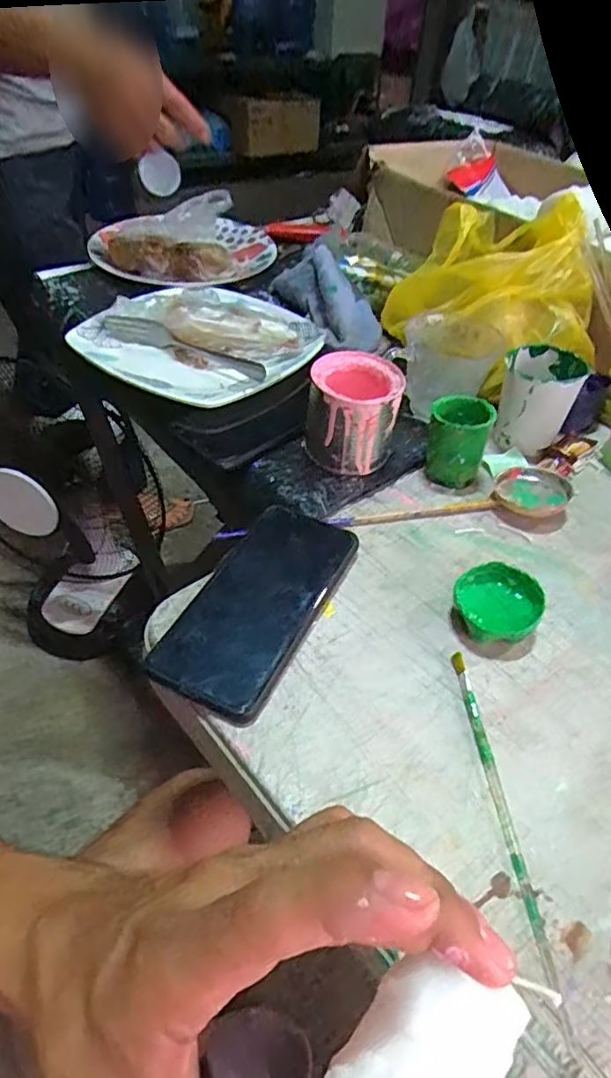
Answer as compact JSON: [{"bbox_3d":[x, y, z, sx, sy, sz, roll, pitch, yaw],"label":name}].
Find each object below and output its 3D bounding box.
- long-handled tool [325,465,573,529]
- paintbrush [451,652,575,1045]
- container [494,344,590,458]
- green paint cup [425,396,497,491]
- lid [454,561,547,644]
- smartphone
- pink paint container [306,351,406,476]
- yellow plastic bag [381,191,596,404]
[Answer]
[{"bbox_3d":[0.116,-0.025,0.464,0.188,0.019,0.055,-10,47,-14],"label":"long-handled tool"},{"bbox_3d":[0.102,0.139,0.312,0.007,0.007,0.181,-1,46,-6],"label":"paintbrush"},{"bbox_3d":[0.204,-0.125,0.527,0.063,0.066,0.070,23,48,17],"label":"container"},{"bbox_3d":[0.123,-0.081,0.489,0.047,0.064,0.048,3,45,-3],"label":"green paint cup"},{"bbox_3d":[0.124,0.042,0.389,0.052,0.024,0.050,3,45,-3],"label":"lid"},{"bbox_3d":[-0.028,0.038,0.397,0.076,0.017,0.166,22,48,16],"label":"smartphone"},{"bbox_3d":[0.038,-0.102,0.486,0.068,0.074,0.074,7,45,2],"label":"pink paint container"},{"bbox_3d":[0.182,-0.232,0.578,0.193,0.116,0.157,-1,46,-7],"label":"yellow plastic bag"}]

